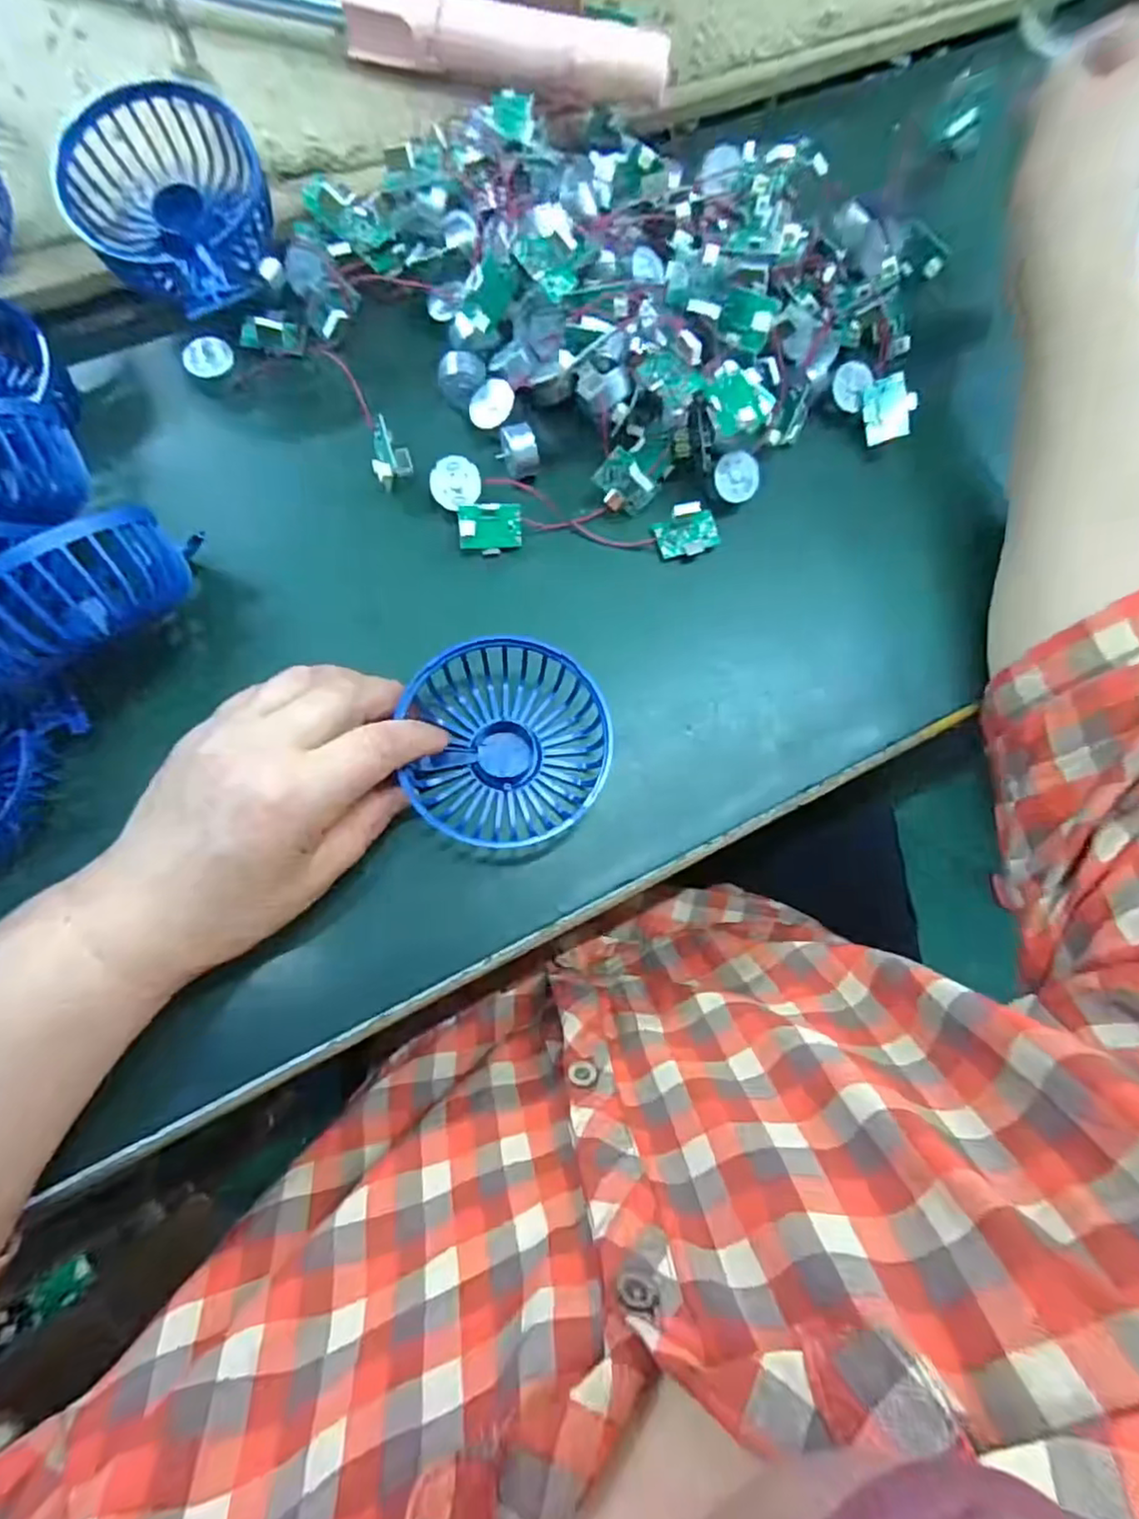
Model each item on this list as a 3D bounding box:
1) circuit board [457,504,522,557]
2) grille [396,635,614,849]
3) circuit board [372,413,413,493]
[{"bbox_3d":[-0.038,-0.112,0.312,0.031,0.006,0.023,-6,106,-16],"label":"circuit board"},{"bbox_3d":[-0.025,-0.008,0.284,0.087,0.026,0.088,1,81,-4],"label":"grille"},{"bbox_3d":[-0.089,-0.150,0.320,0.018,0.014,0.038,-7,77,-5],"label":"circuit board"}]

